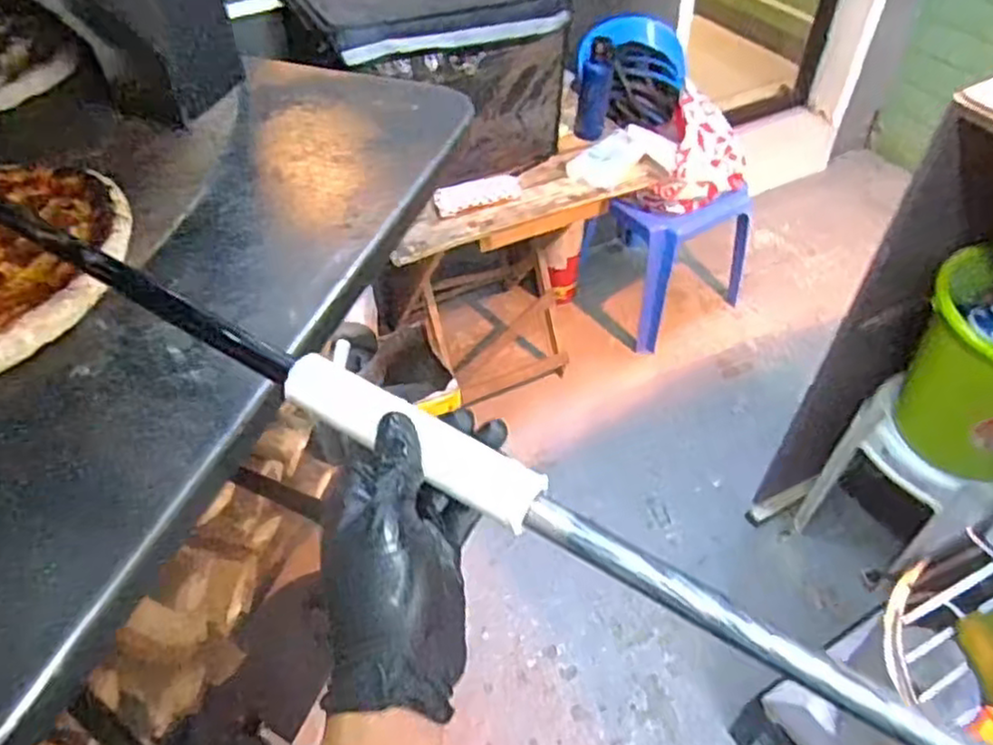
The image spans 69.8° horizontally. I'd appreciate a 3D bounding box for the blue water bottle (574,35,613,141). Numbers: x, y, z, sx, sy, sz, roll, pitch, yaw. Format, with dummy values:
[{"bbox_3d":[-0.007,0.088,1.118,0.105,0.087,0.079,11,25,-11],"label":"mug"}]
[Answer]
[{"bbox_3d":[0.226,-0.648,1.645,0.077,0.220,0.073,5,47,5],"label":"blue water bottle"}]

